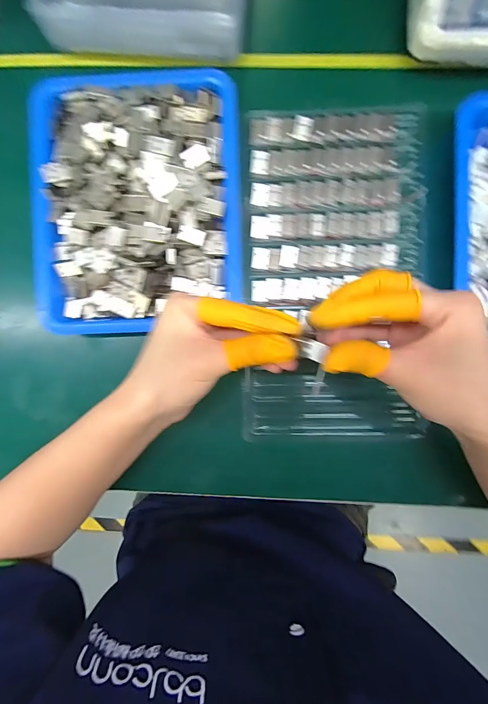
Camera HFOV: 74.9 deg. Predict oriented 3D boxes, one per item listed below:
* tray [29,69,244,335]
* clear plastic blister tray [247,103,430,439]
[{"bbox_3d":[-0.091,-0.130,0.270,0.173,0.034,0.221,-2,92,3],"label":"tray"},{"bbox_3d":[0.081,-0.066,0.282,0.154,0.011,0.287,1,93,3],"label":"clear plastic blister tray"}]

